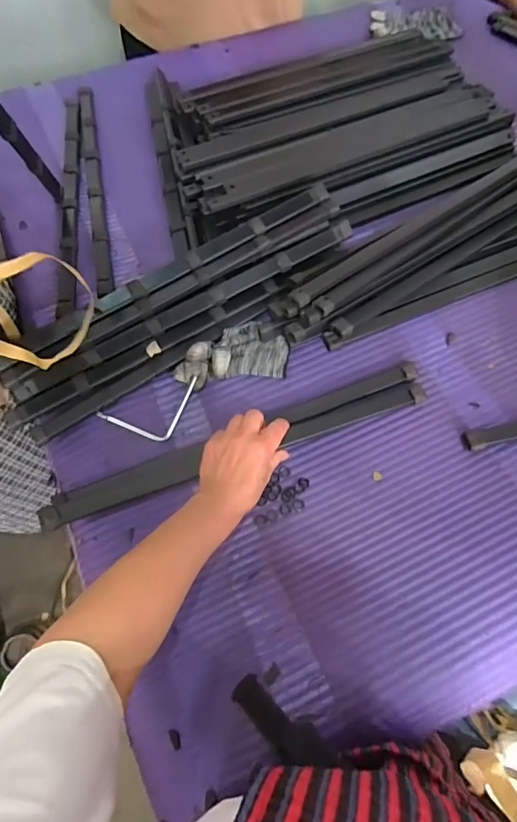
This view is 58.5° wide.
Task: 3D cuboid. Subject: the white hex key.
[{"bbox_3d":[-0.120,0.006,0.542,0.120,0.011,0.056,-23,68,-9],"label":"white hex key"}]

